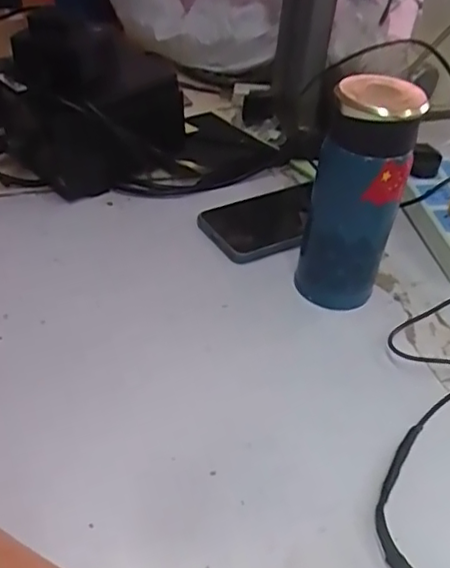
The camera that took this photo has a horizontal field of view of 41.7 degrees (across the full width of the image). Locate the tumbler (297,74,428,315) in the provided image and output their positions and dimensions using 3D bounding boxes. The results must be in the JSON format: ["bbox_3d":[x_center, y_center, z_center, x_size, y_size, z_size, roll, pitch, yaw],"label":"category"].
[{"bbox_3d":[0.094,-0.057,0.433,0.062,0.170,0.054,16,42,11],"label":"tumbler"}]

